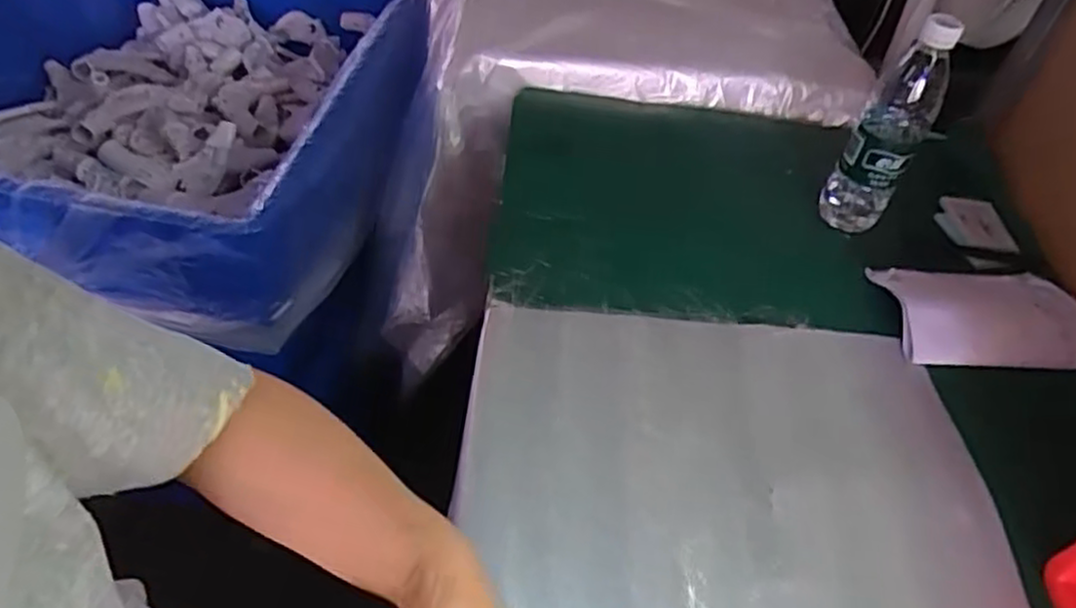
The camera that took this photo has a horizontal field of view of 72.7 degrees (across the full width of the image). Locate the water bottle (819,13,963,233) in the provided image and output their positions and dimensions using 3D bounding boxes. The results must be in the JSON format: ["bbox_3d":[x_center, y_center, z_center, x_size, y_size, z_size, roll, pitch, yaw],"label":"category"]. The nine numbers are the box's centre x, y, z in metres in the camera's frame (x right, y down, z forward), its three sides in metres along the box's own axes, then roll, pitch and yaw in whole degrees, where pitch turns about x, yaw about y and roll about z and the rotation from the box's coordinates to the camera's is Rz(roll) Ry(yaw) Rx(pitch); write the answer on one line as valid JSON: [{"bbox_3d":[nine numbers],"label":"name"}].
[{"bbox_3d":[0.353,-0.173,0.735,0.066,0.222,0.055,26,50,17],"label":"water bottle"}]

